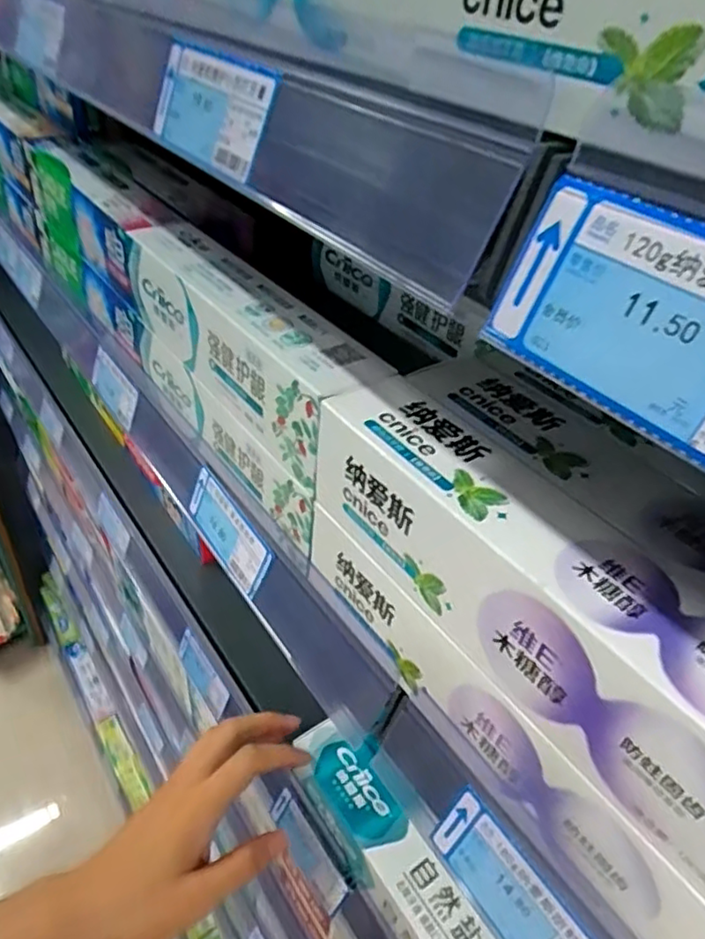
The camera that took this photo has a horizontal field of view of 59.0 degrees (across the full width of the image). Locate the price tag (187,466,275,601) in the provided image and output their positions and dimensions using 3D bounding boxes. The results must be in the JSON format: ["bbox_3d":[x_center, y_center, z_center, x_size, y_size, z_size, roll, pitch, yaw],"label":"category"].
[{"bbox_3d":[-0.076,0.038,0.378,0.004,0.038,0.087,-5,37,-43],"label":"price tag"}]

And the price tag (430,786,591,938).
[{"bbox_3d":[0.065,0.168,0.238,0.004,0.035,0.082,-1,36,-45],"label":"price tag"}]

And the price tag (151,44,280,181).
[{"bbox_3d":[-0.054,-0.137,0.237,0.006,0.035,0.080,-3,35,-42],"label":"price tag"}]

